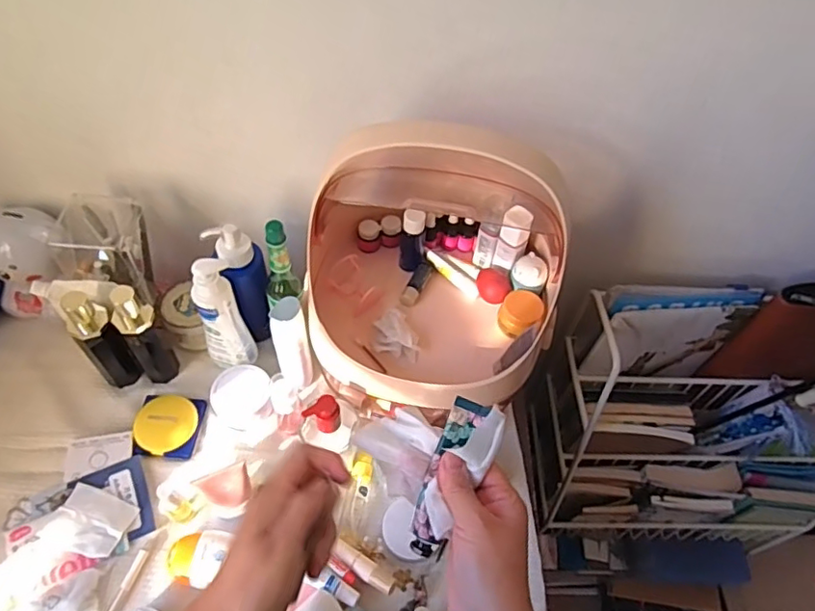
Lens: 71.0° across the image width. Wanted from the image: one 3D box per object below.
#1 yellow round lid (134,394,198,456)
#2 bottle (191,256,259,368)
[{"bbox_3d":[-0.313,0.153,0.741,0.074,0.024,0.075,2,54,-3],"label":"yellow round lid"},{"bbox_3d":[-0.234,0.017,0.725,0.056,0.179,0.041,-20,58,-18],"label":"bottle"}]

